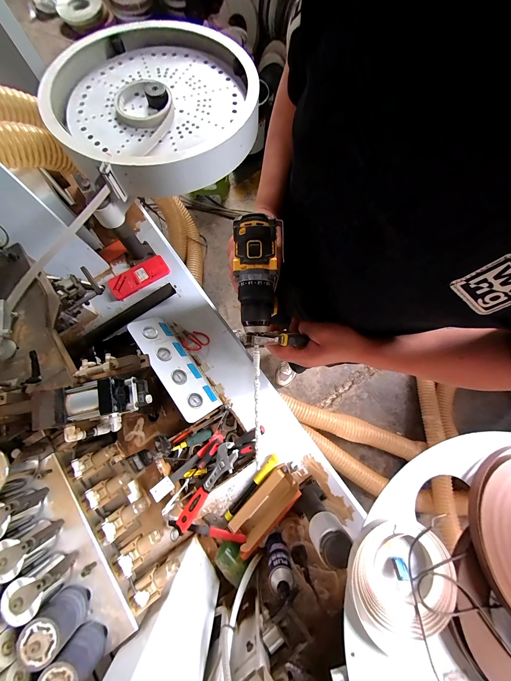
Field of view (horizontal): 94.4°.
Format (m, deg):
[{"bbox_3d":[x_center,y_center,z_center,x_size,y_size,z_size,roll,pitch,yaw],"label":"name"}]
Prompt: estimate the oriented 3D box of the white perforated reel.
[{"bbox_3d":[-0.340,-0.795,0.769,0.615,0.104,0.728,-32,78,-7],"label":"white perforated reel"}]

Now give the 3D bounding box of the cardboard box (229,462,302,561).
[{"bbox_3d":[0.026,0.521,0.742,0.103,0.064,0.249,44,80,10],"label":"cardboard box"}]

